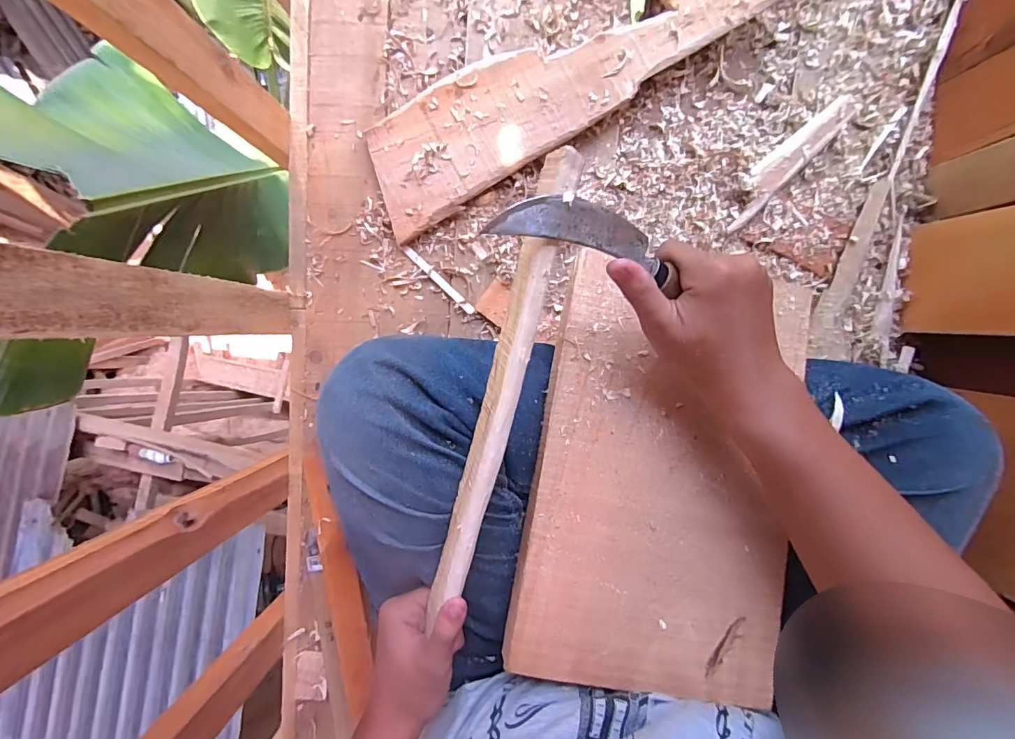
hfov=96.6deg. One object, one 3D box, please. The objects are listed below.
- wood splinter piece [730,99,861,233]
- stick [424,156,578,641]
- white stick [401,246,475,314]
[{"bbox_3d":[0.302,-0.226,0.488,0.035,0.016,0.171,44,95,-2],"label":"wood splinter piece"},{"bbox_3d":[-0.008,0.031,0.289,0.022,0.024,0.315,16,109,1],"label":"stick"},{"bbox_3d":[-0.080,-0.104,0.525,0.108,0.009,0.011,43,95,-2],"label":"white stick"}]

